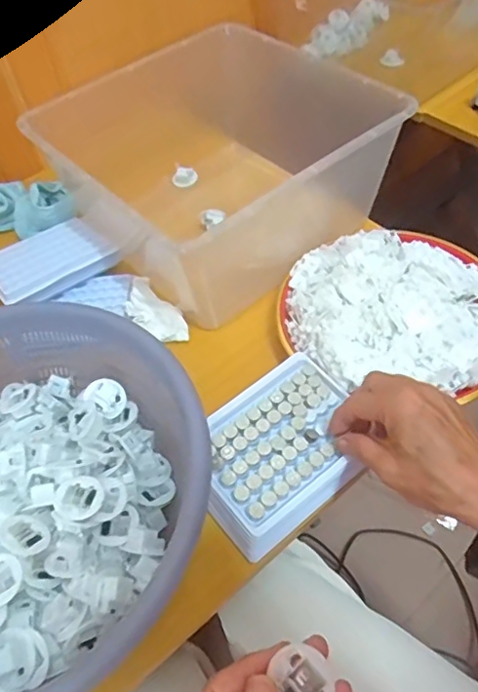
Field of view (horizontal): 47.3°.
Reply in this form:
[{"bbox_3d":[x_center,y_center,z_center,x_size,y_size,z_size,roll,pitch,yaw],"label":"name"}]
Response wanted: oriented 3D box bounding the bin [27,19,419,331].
[{"bbox_3d":[-0.037,-0.200,0.628,0.273,0.152,0.277,-35,58,-19],"label":"bin"}]

